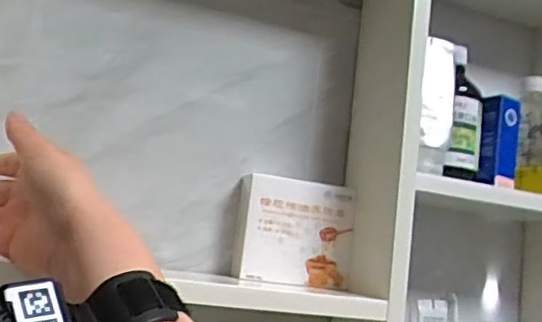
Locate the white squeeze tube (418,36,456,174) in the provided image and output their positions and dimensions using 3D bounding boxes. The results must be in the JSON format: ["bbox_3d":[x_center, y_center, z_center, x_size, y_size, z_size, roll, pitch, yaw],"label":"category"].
[{"bbox_3d":[0.156,-0.055,0.552,0.029,0.134,0.045,5,-8,12],"label":"white squeeze tube"}]

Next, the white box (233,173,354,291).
[{"bbox_3d":[0.024,0.066,0.555,0.108,0.094,0.037,8,-8,-6],"label":"white box"}]

